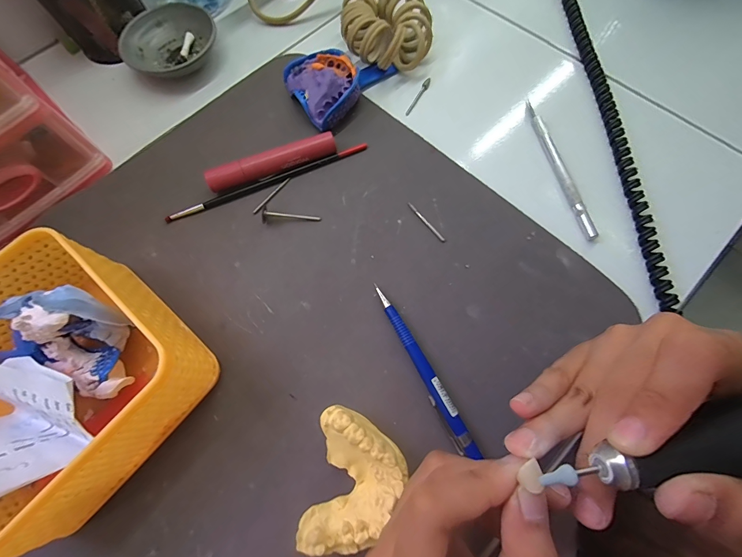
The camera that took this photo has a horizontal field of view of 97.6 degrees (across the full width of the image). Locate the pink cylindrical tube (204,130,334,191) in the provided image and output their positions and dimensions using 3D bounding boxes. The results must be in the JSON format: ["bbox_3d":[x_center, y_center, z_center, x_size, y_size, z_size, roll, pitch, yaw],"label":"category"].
[{"bbox_3d":[-0.079,-0.093,0.264,0.104,0.019,0.014,-21,71,-5],"label":"pink cylindrical tube"}]

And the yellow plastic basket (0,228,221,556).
[{"bbox_3d":[-0.186,0.060,0.191,0.135,0.066,0.131,39,77,14],"label":"yellow plastic basket"}]

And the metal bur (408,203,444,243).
[{"bbox_3d":[0.043,-0.044,0.249,0.004,0.004,0.041,-36,73,-10],"label":"metal bur"}]

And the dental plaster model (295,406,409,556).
[{"bbox_3d":[-0.008,0.113,0.185,0.050,0.025,0.068,10,72,6],"label":"dental plaster model"}]

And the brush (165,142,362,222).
[{"bbox_3d":[-0.084,-0.081,0.268,0.169,0.005,0.009,-22,71,-5],"label":"brush"}]

